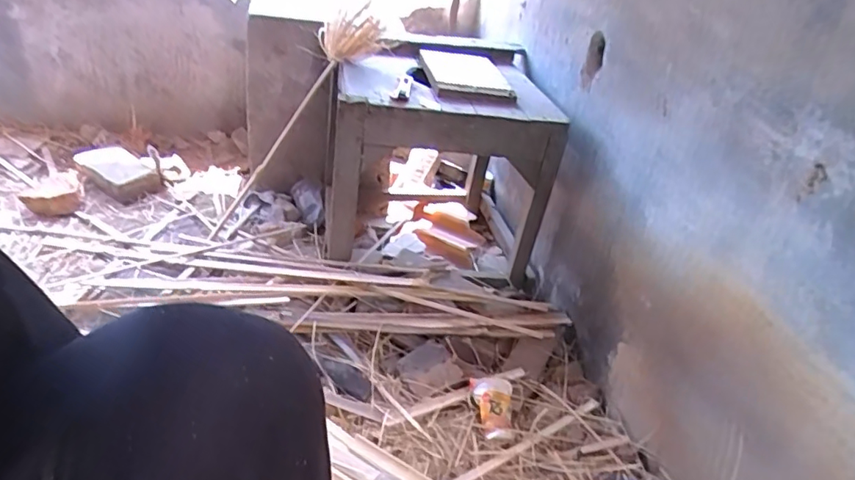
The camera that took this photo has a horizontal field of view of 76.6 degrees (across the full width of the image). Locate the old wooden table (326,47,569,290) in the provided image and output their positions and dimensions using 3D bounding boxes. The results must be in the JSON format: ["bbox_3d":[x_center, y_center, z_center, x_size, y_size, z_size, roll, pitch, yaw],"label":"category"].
[{"bbox_3d":[0.025,-0.206,1.321,0.480,0.418,0.587,6,30,-2],"label":"old wooden table"}]

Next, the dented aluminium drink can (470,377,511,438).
[{"bbox_3d":[0.109,0.271,0.886,0.064,0.050,0.102,-3,31,-16],"label":"dented aluminium drink can"}]

